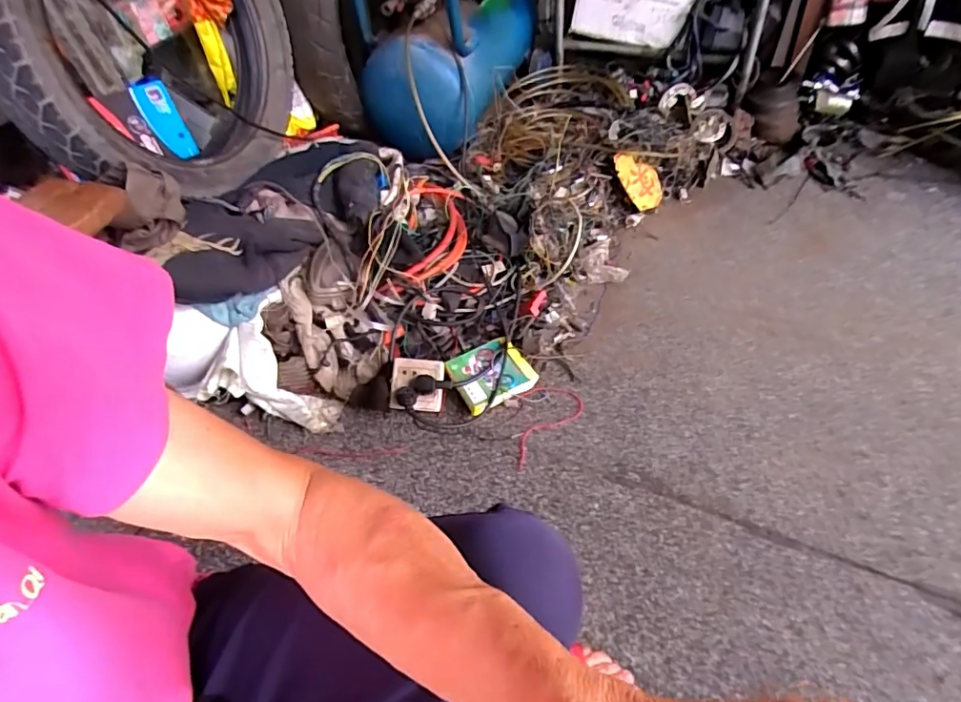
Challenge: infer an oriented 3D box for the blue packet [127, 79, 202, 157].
[{"bbox_3d":[-0.619,-0.449,1.043,0.058,0.141,0.018,-29,35,-17],"label":"blue packet"}]

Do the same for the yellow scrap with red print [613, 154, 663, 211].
[{"bbox_3d":[0.358,-0.386,1.191,0.084,0.155,0.006,-47,28,-6],"label":"yellow scrap with red print"}]

